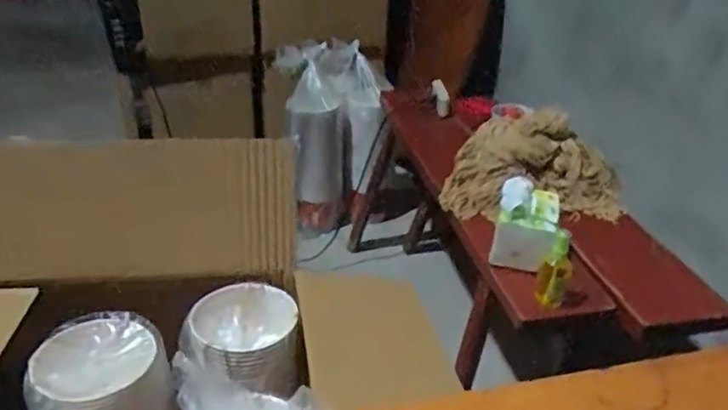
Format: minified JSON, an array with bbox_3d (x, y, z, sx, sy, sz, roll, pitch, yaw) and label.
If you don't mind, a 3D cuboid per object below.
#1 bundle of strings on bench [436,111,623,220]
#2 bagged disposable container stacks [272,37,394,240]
[{"bbox_3d":[0.332,-0.072,1.150,0.344,0.166,0.141,7,31,8],"label":"bundle of strings on bench"},{"bbox_3d":[-0.099,-0.219,1.925,0.321,0.562,0.328,1,30,-2],"label":"bagged disposable container stacks"}]

